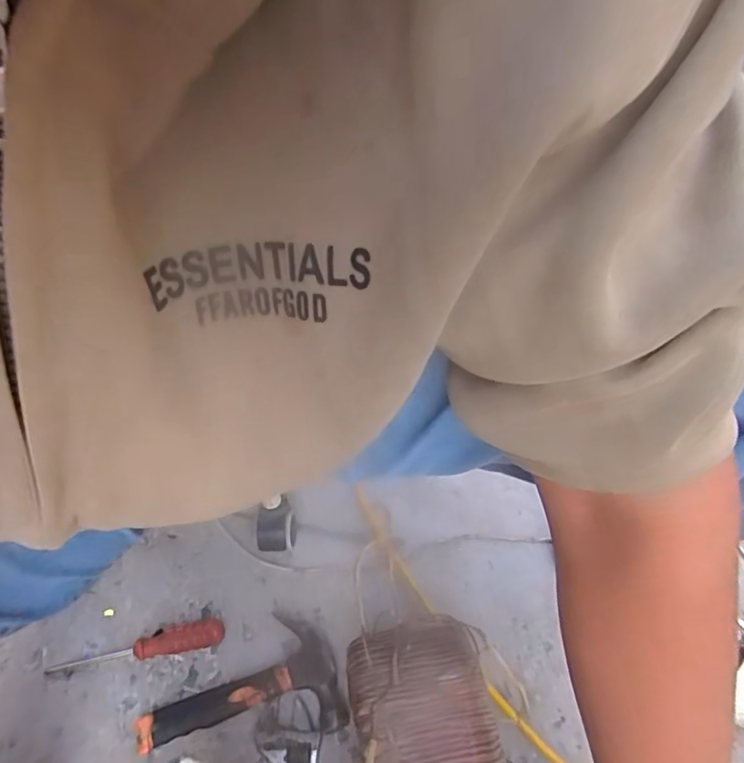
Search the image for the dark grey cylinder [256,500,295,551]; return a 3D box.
[{"bbox_3d":[-0.119,0.186,0.666,0.048,0.050,0.050,-2,44,-4],"label":"dark grey cylinder"}]

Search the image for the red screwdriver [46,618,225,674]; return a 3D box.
[{"bbox_3d":[-0.254,0.287,0.590,0.184,0.023,0.032,-8,47,-3],"label":"red screwdriver"}]

